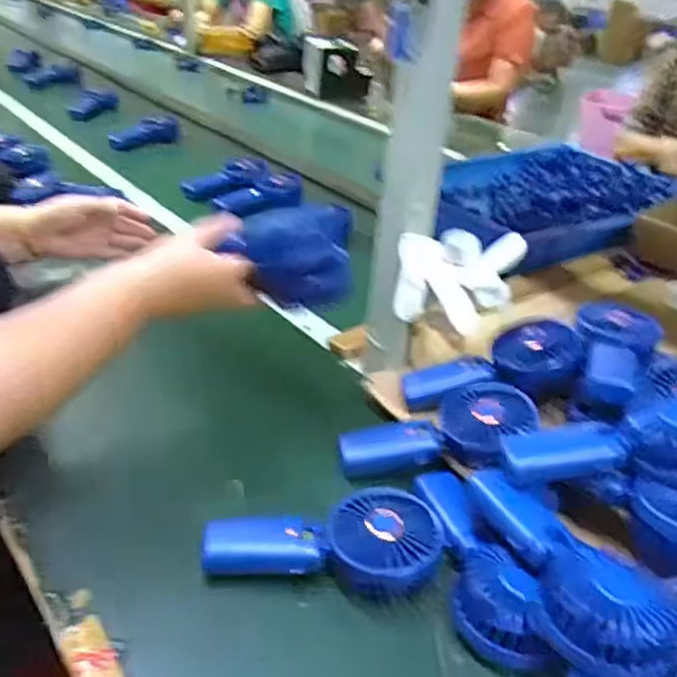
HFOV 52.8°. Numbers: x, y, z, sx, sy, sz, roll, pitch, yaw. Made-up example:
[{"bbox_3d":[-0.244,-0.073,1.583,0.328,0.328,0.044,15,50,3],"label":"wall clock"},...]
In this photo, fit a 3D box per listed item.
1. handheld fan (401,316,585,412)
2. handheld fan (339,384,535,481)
[{"bbox_3d":[0.157,0.041,0.688,0.185,0.058,0.068,-15,31,4],"label":"handheld fan"},{"bbox_3d":[0.096,0.100,0.632,0.185,0.038,0.076,-16,32,1],"label":"handheld fan"}]

